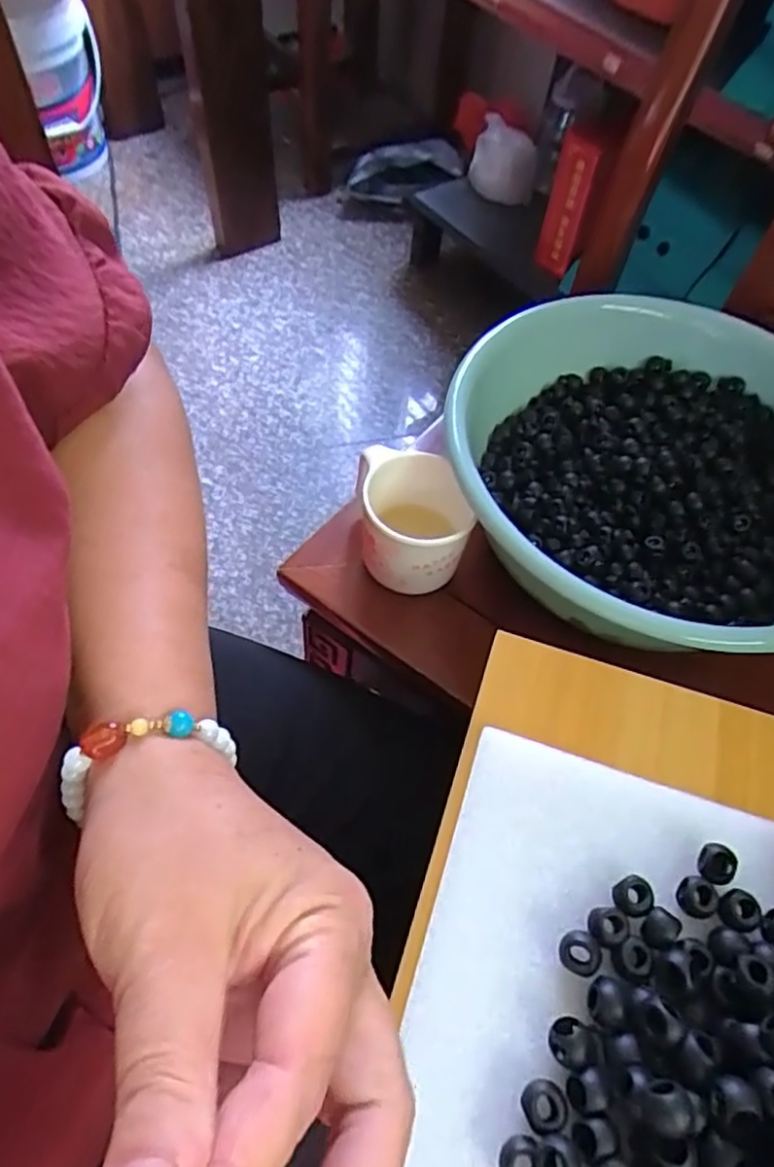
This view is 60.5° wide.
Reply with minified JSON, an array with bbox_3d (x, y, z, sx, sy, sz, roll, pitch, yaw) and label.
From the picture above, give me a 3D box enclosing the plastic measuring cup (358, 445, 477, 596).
[{"bbox_3d":[0.018,-0.041,0.456,0.076,0.063,0.077,1,57,-2],"label":"plastic measuring cup"}]

